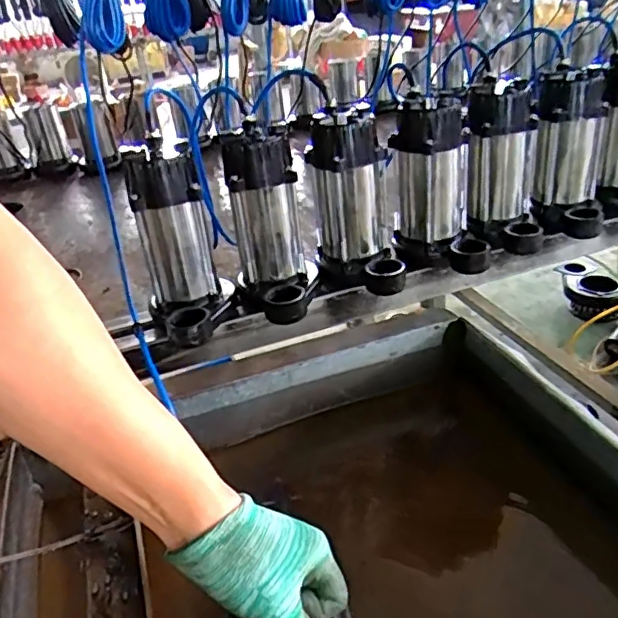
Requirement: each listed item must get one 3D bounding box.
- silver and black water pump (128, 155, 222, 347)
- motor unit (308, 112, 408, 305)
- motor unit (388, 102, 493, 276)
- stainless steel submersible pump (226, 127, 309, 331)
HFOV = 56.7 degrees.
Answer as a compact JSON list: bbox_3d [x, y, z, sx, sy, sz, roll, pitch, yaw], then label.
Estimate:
[{"bbox_3d":[-0.171,-0.079,0.729,0.095,0.204,0.137,-14,31,-12],"label":"silver and black water pump"},{"bbox_3d":[0.065,-0.144,0.800,0.124,0.229,0.117,-1,31,10],"label":"motor unit"},{"bbox_3d":[0.187,-0.175,0.828,0.120,0.225,0.132,-6,30,1],"label":"motor unit"},{"bbox_3d":[-0.056,-0.113,0.759,0.099,0.221,0.145,-9,30,-3],"label":"stainless steel submersible pump"}]

